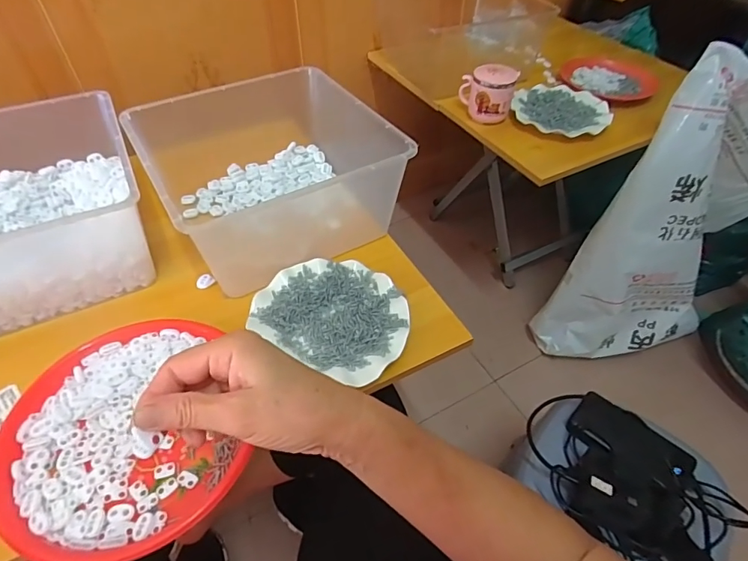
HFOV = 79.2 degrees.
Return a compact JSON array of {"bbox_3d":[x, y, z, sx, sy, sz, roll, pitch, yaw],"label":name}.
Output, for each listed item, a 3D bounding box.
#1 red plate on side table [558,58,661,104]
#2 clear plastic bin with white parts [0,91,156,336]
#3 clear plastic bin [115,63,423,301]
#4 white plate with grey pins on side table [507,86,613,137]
[{"bbox_3d":[0.504,-0.444,0.978,0.180,0.021,0.203,4,45,5],"label":"red plate on side table"},{"bbox_3d":[-0.446,-0.079,0.561,0.275,0.149,0.279,-19,47,-18],"label":"clear plastic bin with white parts"},{"bbox_3d":[-0.132,-0.146,0.616,0.265,0.150,0.268,-25,49,-23],"label":"clear plastic bin"},{"bbox_3d":[0.360,-0.332,0.875,0.177,0.029,0.172,13,46,14],"label":"white plate with grey pins on side table"}]

